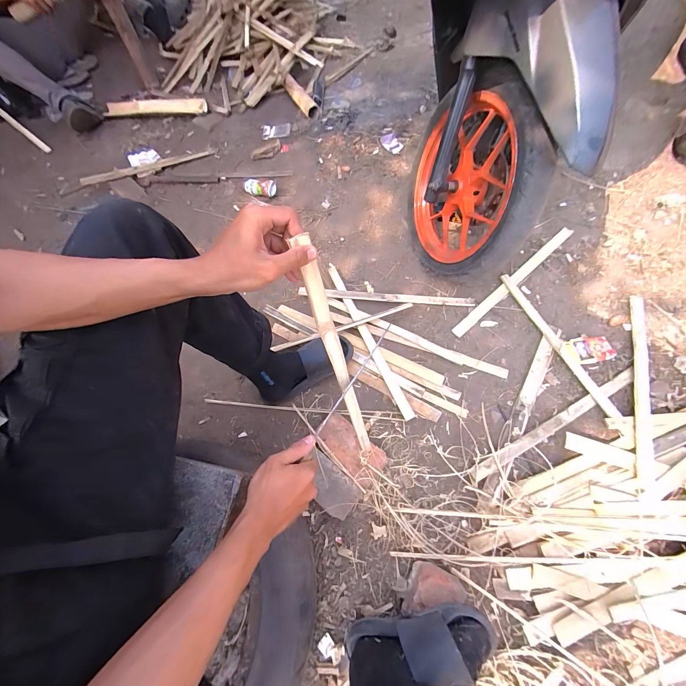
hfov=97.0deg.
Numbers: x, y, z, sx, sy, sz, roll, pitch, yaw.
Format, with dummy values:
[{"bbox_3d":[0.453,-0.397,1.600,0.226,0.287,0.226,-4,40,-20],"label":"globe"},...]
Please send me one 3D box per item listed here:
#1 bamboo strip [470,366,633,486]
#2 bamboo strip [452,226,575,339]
[{"bbox_3d":[0.507,0.186,0.717,0.506,0.019,0.033,-27,64,-11],"label":"bamboo strip"},{"bbox_3d":[0.532,-0.201,0.927,0.563,0.009,0.035,-39,67,-16],"label":"bamboo strip"}]

